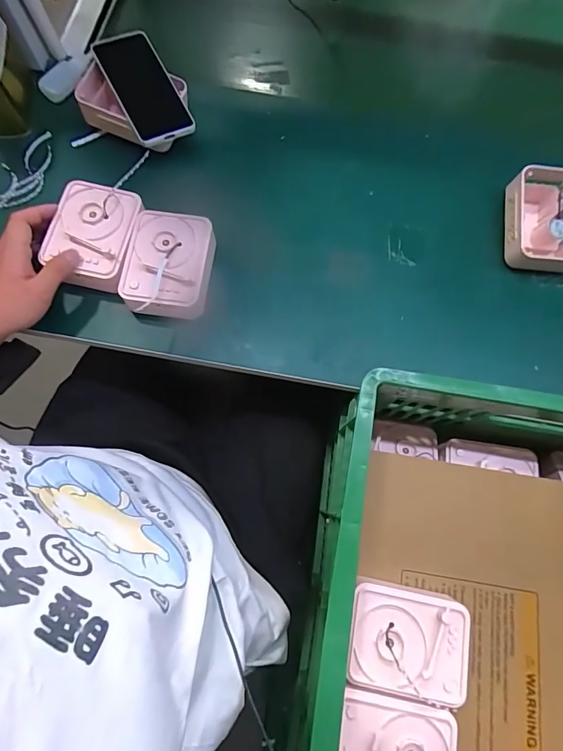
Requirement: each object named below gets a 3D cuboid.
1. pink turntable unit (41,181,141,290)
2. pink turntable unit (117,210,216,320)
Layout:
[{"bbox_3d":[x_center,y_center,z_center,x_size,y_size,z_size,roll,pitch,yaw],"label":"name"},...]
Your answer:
[{"bbox_3d":[-0.232,-0.176,0.501,0.099,0.049,0.123,12,73,2],"label":"pink turntable unit"},{"bbox_3d":[-0.141,-0.142,0.501,0.096,0.045,0.124,10,73,1],"label":"pink turntable unit"}]

